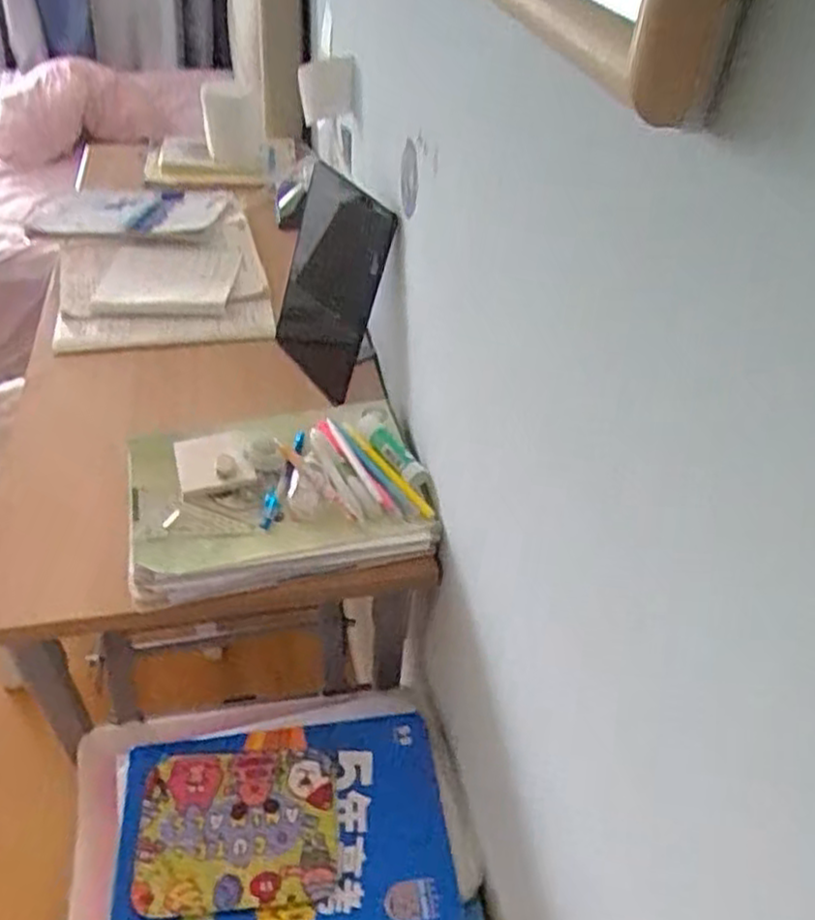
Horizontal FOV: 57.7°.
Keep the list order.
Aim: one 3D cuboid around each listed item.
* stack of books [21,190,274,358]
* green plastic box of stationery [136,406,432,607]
[{"bbox_3d":[-0.407,-0.326,1.173,0.320,0.052,0.507,-10,45,-16],"label":"stack of books"},{"bbox_3d":[-0.138,0.028,0.790,0.304,0.045,0.234,-8,44,-13],"label":"green plastic box of stationery"}]

